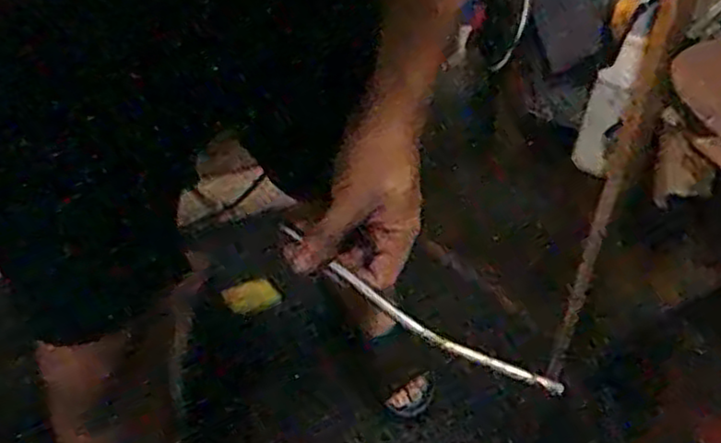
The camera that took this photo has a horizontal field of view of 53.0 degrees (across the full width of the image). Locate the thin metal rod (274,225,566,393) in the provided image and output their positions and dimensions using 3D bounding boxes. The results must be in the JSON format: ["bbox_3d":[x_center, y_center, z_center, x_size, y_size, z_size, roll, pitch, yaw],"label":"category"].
[{"bbox_3d":[0.032,0.059,0.469,0.207,0.019,0.010,29,38,12],"label":"thin metal rod"}]

